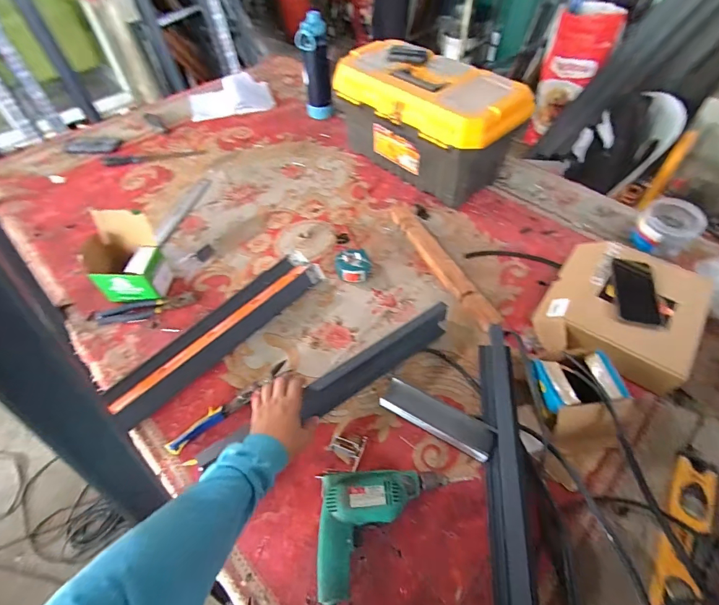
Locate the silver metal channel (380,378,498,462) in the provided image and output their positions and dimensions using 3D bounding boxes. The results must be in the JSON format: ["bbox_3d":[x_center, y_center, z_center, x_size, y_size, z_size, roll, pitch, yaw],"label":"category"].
[{"bbox_3d":[0.134,0.201,0.644,0.194,0.028,0.056,26,57,20],"label":"silver metal channel"}]

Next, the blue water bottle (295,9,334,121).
[{"bbox_3d":[-0.145,-0.751,1.217,0.096,0.297,0.070,-6,52,-4],"label":"blue water bottle"}]

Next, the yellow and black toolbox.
[{"bbox_3d":[0.180,-0.494,1.023,0.258,0.270,0.491,-37,61,-24],"label":"yellow and black toolbox"}]

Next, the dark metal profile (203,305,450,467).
[{"bbox_3d":[0.039,0.106,0.692,0.345,0.075,0.038,-29,56,-28],"label":"dark metal profile"}]

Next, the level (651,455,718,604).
[{"bbox_3d":[0.466,0.341,0.519,0.057,0.020,0.256,30,58,22],"label":"level"}]

